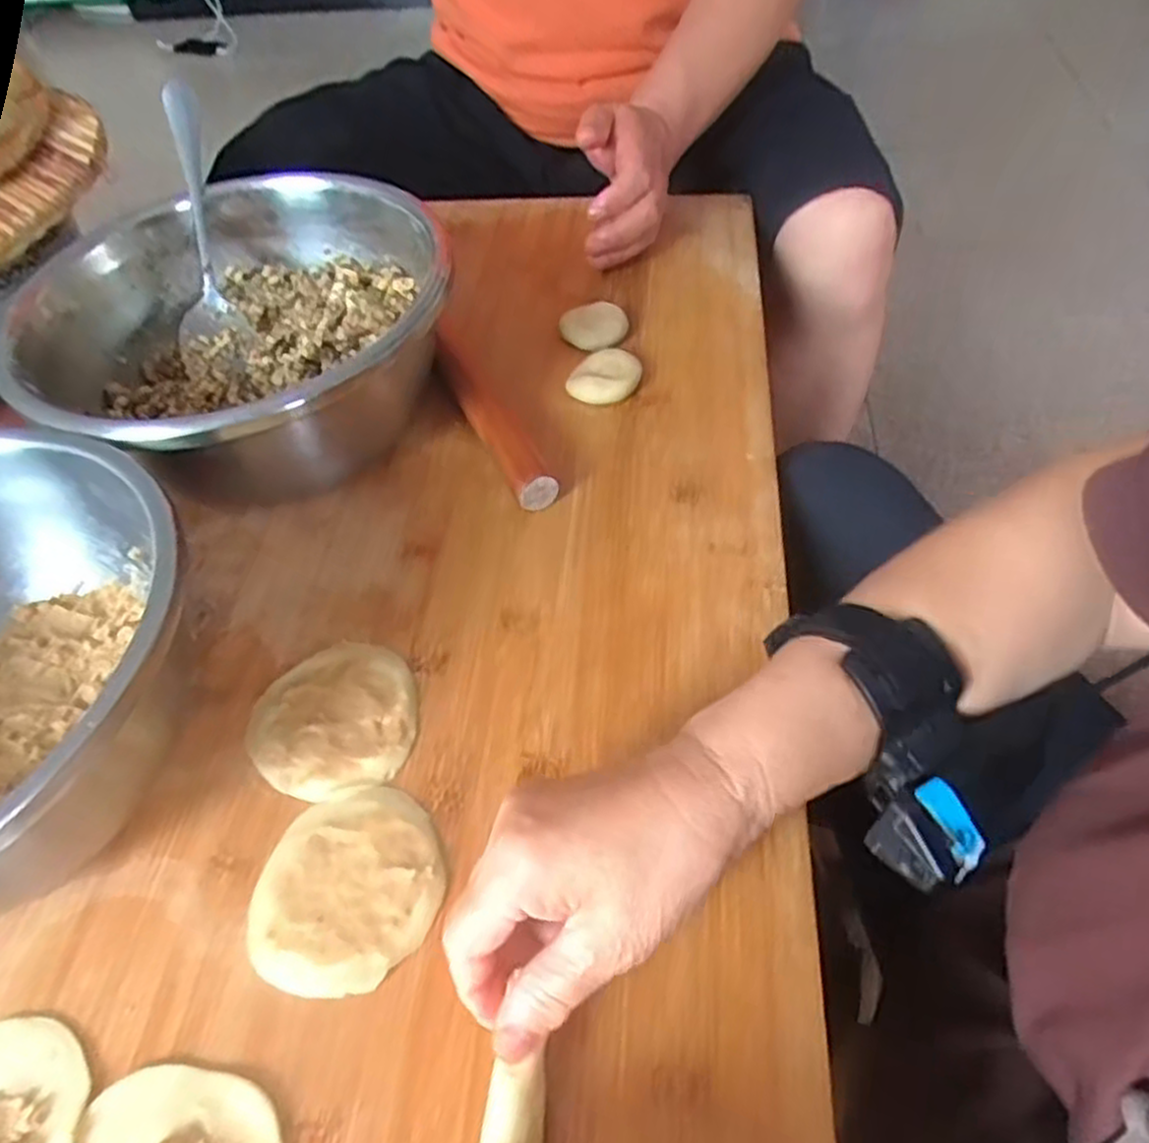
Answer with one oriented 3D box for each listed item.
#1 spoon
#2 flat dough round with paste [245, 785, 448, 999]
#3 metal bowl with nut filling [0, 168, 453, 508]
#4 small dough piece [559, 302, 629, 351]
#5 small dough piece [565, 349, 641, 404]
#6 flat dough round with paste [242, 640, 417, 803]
[{"bbox_3d":[-0.248,-0.237,0.503,0.042,0.017,0.170,-8,91,-1],"label":"spoon"},{"bbox_3d":[-0.093,0.131,0.318,0.074,0.005,0.081,-3,53,3],"label":"flat dough round with paste"},{"bbox_3d":[-0.208,-0.142,0.478,0.208,0.101,0.244,33,63,26],"label":"metal bowl with nut filling"},{"bbox_3d":[0.014,-0.174,0.534,0.040,0.015,0.042,-3,53,3],"label":"small dough piece"},{"bbox_3d":[0.019,-0.127,0.499,0.047,0.014,0.041,-2,53,4],"label":"small dough piece"},{"bbox_3d":[-0.116,0.069,0.367,0.078,0.007,0.078,-3,53,3],"label":"flat dough round with paste"}]

